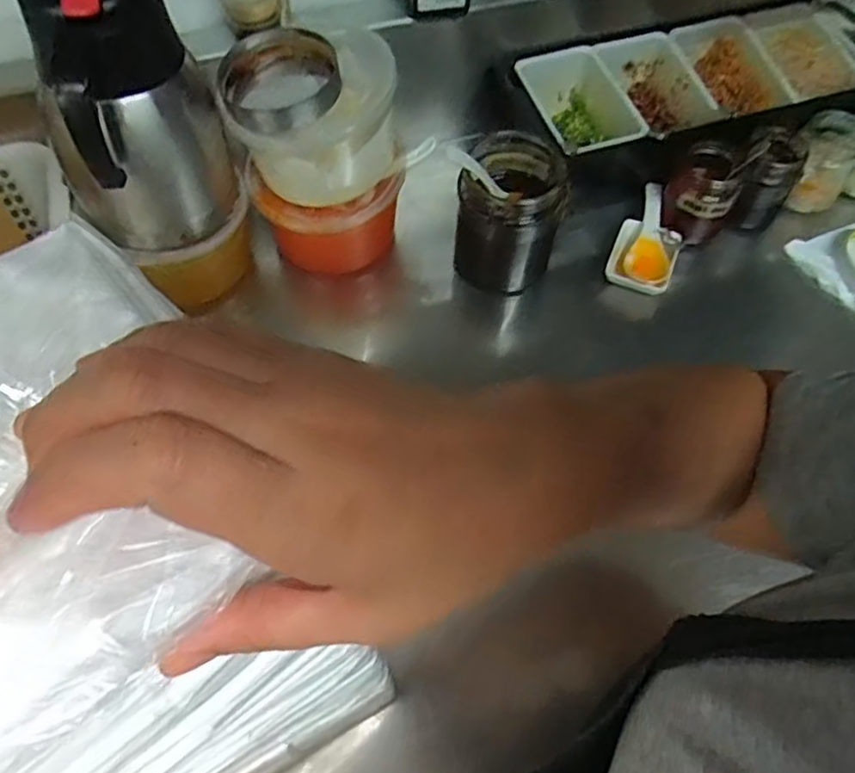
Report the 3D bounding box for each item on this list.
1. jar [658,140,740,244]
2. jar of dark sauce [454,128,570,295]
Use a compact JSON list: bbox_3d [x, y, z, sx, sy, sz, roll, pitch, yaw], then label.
[{"bbox_3d":[0.269,-0.188,0.669,0.067,0.074,0.065,24,63,12],"label":"jar"},{"bbox_3d":[0.076,-0.165,0.636,0.088,0.116,0.089,0,61,-1],"label":"jar of dark sauce"}]

